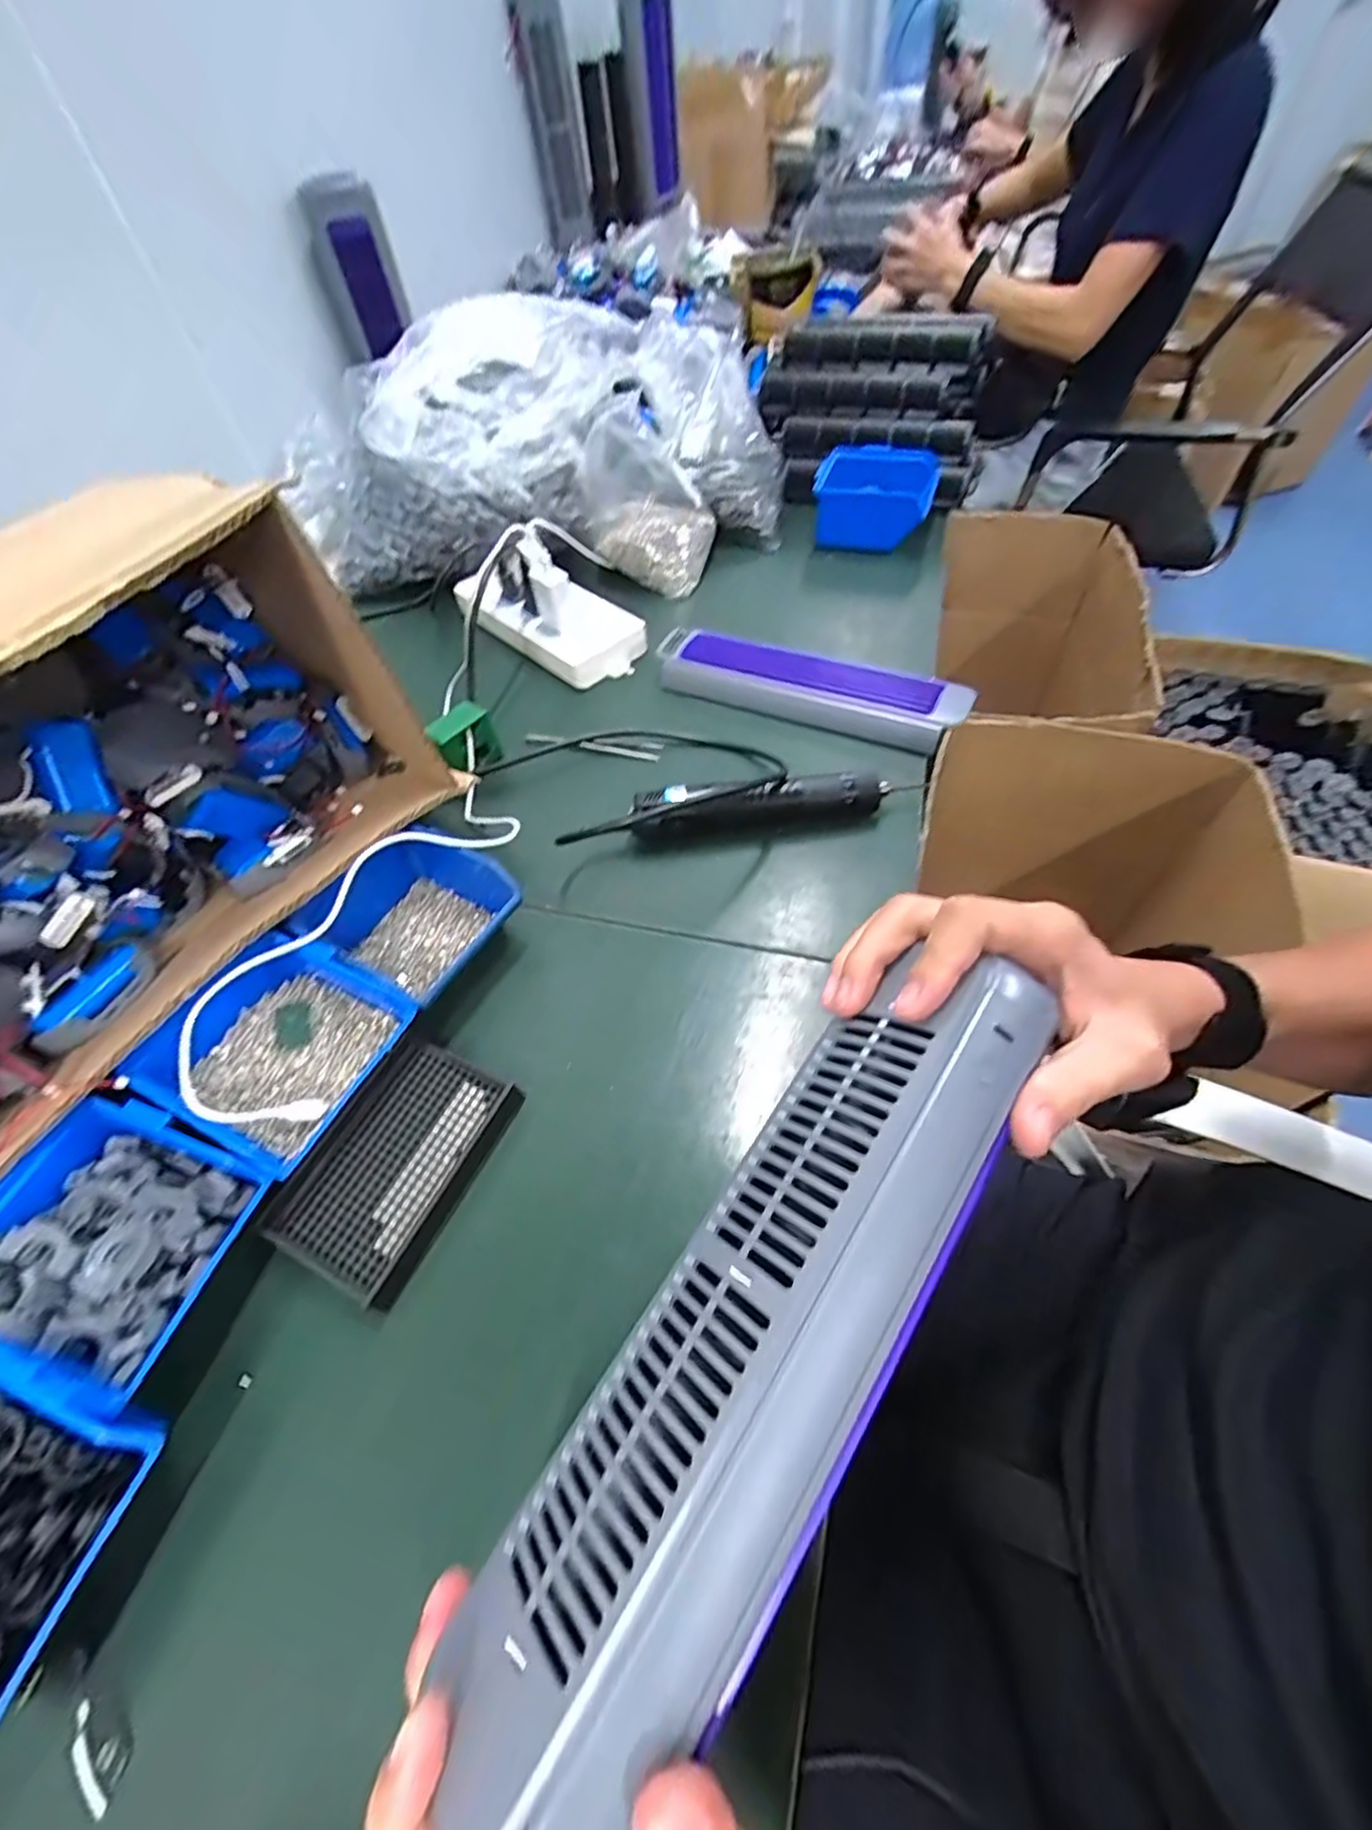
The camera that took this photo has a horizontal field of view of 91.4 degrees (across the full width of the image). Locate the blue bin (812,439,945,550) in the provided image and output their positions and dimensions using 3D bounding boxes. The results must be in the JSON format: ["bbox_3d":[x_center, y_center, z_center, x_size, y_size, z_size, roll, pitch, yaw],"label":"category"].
[{"bbox_3d":[0.229,-0.503,0.808,0.132,0.070,0.129,15,58,15],"label":"blue bin"}]

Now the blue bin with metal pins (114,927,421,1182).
[{"bbox_3d":[-0.255,0.080,0.420,0.130,0.050,0.118,22,60,20],"label":"blue bin with metal pins"}]

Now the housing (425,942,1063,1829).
[{"bbox_3d":[0.033,0.134,0.225,0.077,0.047,0.298,33,70,18],"label":"housing"}]

